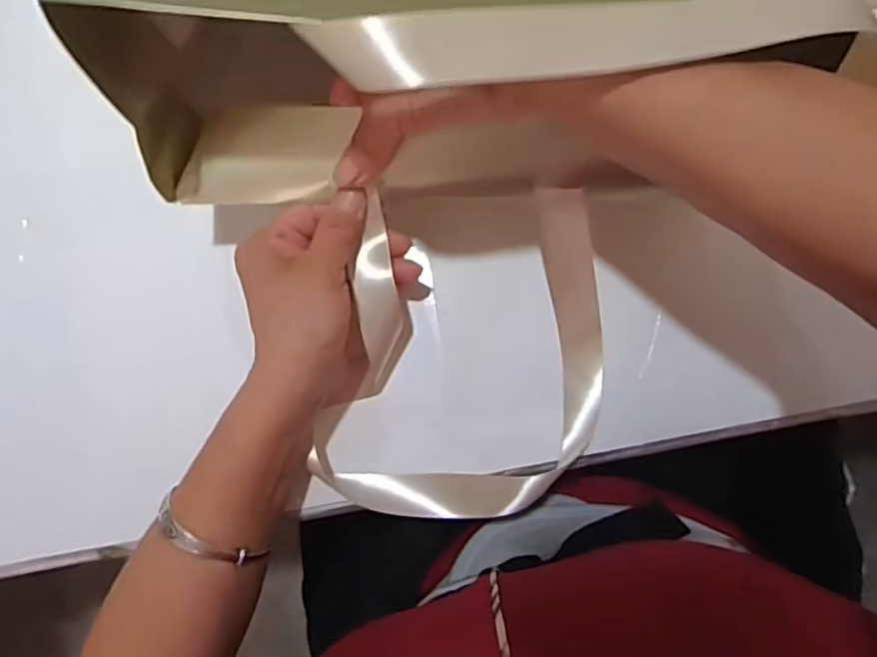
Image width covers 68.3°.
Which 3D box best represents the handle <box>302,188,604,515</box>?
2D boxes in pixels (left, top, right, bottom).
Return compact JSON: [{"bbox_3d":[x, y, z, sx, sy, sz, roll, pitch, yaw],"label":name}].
[{"bbox_3d":[0.015,0.013,0.366,0.155,0.042,0.184,7,89,3],"label":"handle"}]

